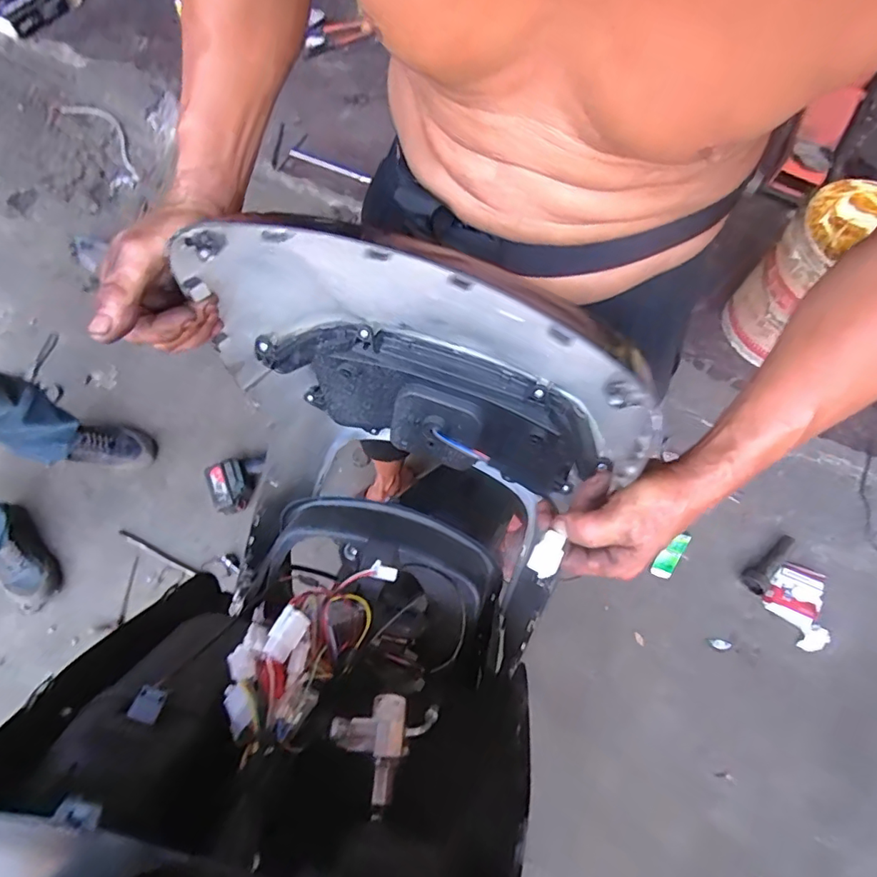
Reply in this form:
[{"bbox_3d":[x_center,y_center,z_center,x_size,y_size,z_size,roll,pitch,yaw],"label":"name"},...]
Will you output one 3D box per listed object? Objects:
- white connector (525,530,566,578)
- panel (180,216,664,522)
[{"bbox_3d":[0.079,0.086,0.376,0.020,0.008,0.033,29,73,8],"label":"white connector"},{"bbox_3d":[-0.006,-0.067,0.479,0.343,0.364,0.119,18,72,5],"label":"panel"}]

